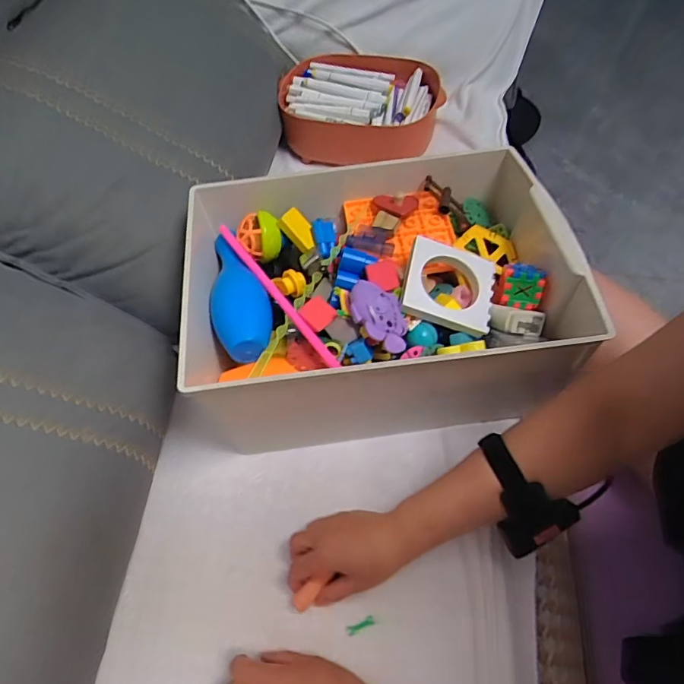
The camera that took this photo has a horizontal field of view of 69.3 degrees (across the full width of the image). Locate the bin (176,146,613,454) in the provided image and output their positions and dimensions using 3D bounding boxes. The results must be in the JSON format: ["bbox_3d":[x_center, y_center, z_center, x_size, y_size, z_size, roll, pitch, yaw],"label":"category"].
[{"bbox_3d":[0.038,-0.047,0.592,0.437,0.191,0.288,-6,55,-3],"label":"bin"}]

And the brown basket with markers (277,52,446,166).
[{"bbox_3d":[0.034,-0.421,0.893,0.280,0.094,0.228,17,57,12],"label":"brown basket with markers"}]

